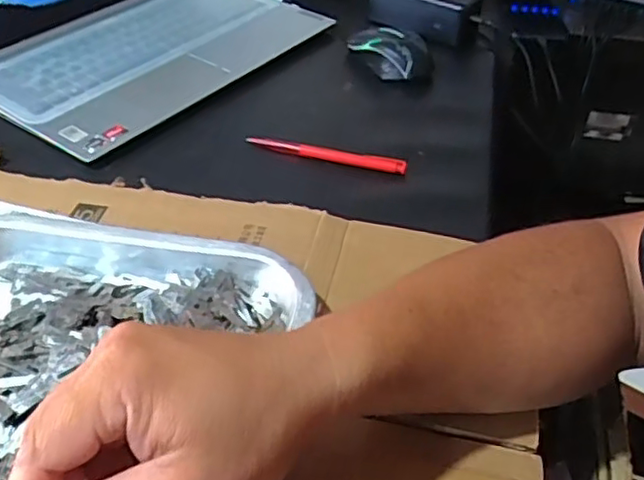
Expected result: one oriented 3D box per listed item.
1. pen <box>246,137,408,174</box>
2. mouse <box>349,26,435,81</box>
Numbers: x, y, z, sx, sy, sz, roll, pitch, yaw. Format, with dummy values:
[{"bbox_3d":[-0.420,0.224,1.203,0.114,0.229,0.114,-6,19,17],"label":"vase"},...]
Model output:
[{"bbox_3d":[0.004,-0.076,0.550,0.143,0.016,0.009,13,45,13],"label":"pen"},{"bbox_3d":[0.071,-0.198,0.657,0.092,0.038,0.061,9,44,9],"label":"mouse"}]

